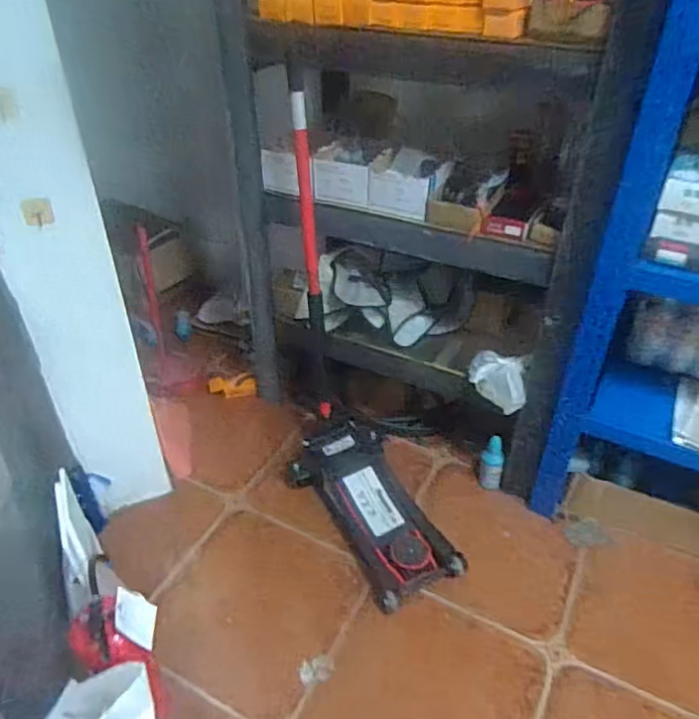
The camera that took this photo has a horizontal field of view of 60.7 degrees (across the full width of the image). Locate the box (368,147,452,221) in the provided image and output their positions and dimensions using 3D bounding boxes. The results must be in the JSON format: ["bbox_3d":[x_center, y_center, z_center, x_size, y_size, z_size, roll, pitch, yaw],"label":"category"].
[{"bbox_3d":[0.160,-0.480,1.620,0.191,0.108,0.169,16,42,23],"label":"box"}]

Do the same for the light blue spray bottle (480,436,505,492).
[{"bbox_3d":[0.446,0.322,1.859,0.063,0.163,0.080,2,38,6],"label":"light blue spray bottle"}]

